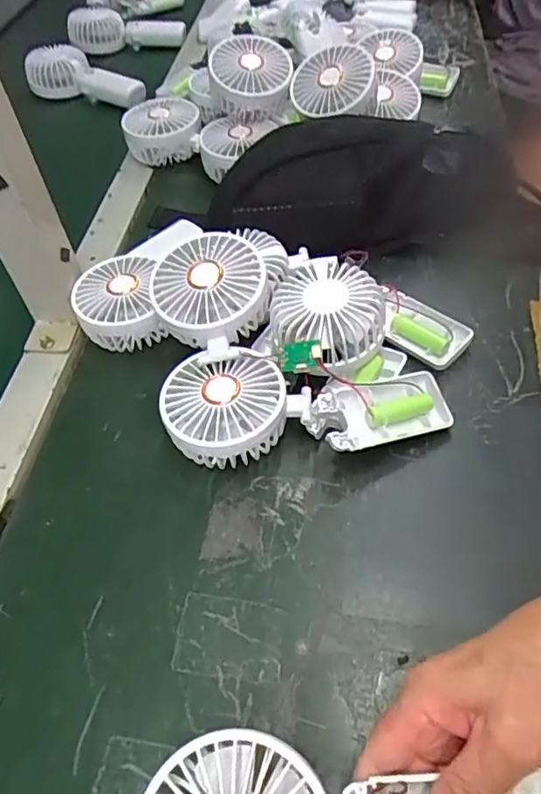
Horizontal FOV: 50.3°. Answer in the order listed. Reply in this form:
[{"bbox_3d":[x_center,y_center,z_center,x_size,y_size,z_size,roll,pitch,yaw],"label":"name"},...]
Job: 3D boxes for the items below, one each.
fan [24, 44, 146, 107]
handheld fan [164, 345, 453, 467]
[{"bbox_3d":[-0.258,-0.444,0.791,0.177,0.046,0.083,33,62,27],"label":"fan"},{"bbox_3d":[0.025,0.006,0.411,0.193,0.047,0.078,-4,52,3],"label":"handheld fan"}]

